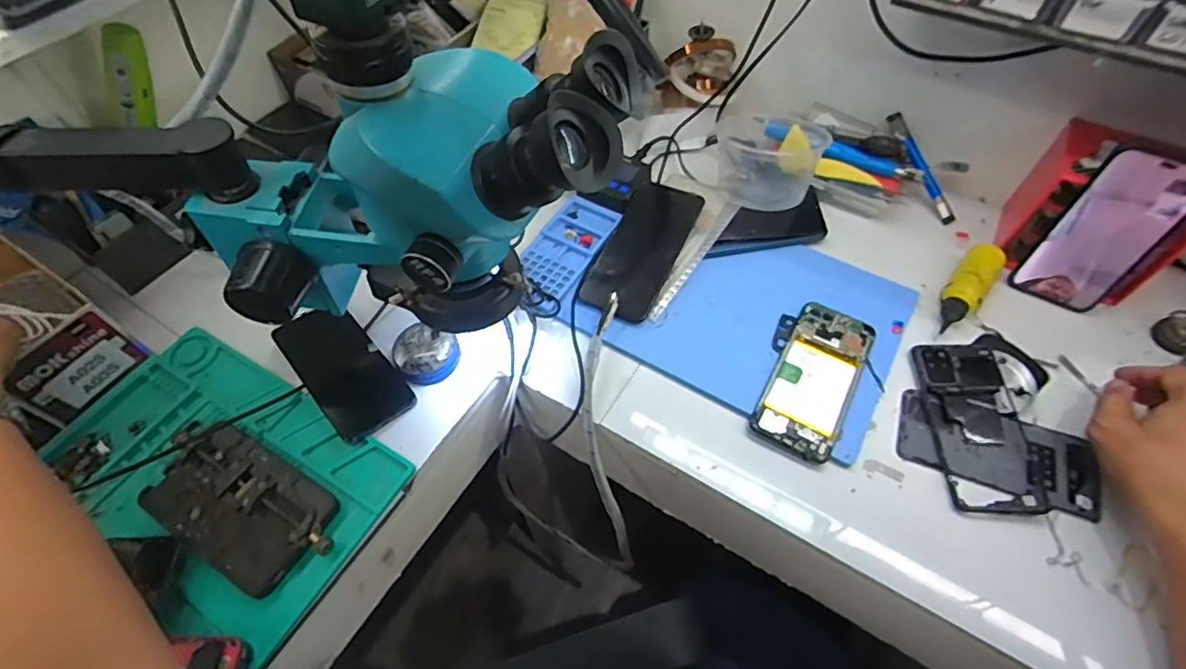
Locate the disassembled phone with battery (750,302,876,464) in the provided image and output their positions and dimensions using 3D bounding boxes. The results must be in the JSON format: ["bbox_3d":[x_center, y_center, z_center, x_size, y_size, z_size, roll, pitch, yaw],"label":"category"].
[{"bbox_3d":[0.202,0.035,0.526,0.083,0.017,0.159,26,61,18],"label":"disassembled phone with battery"}]

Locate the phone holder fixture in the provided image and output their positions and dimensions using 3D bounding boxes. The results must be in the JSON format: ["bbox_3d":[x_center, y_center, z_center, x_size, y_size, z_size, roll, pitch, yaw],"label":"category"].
[{"bbox_3d":[-0.292,0.135,0.462,0.177,0.023,0.087,26,61,18],"label":"phone holder fixture"}]

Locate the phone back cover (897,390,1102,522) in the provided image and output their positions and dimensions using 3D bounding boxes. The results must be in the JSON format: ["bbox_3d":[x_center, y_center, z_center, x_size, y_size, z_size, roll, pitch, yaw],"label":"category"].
[{"bbox_3d":[0.350,0.101,0.491,0.155,0.009,0.072,17,58,12],"label":"phone back cover"}]

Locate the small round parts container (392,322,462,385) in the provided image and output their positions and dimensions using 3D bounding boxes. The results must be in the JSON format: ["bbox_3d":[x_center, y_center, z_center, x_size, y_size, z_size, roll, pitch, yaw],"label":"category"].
[{"bbox_3d":[-0.163,0.016,0.550,0.059,0.014,0.066,-30,60,-18],"label":"small round parts container"}]

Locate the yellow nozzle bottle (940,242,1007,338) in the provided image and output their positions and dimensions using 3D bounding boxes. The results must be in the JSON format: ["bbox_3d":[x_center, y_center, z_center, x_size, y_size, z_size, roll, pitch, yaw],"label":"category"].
[{"bbox_3d":[0.380,-0.051,0.570,0.036,0.027,0.100,34,63,22],"label":"yellow nozzle bottle"}]

